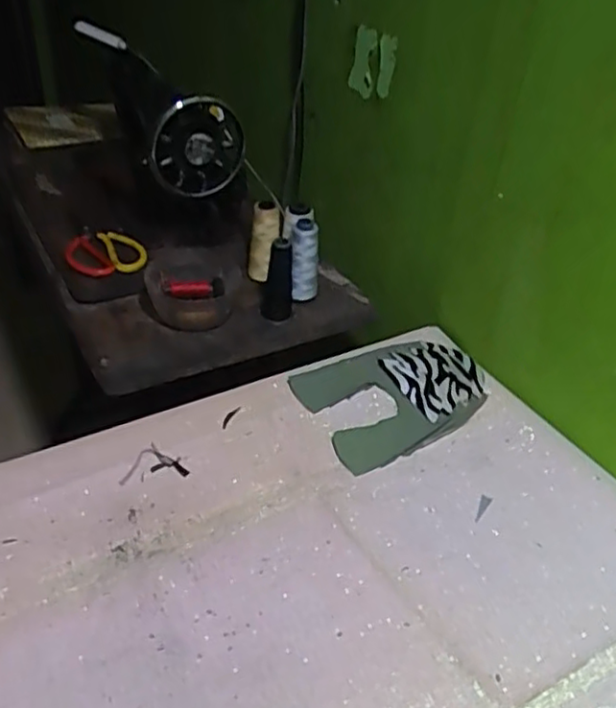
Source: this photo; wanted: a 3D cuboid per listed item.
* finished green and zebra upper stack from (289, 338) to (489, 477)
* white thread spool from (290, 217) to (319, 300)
[{"bbox_3d":[0.106,0.045,0.777,0.219,0.022,0.152,-16,41,-24],"label":"finished green and zebra upper stack"},{"bbox_3d":[-0.006,-0.121,0.907,0.041,0.116,0.036,2,37,-2],"label":"white thread spool"}]

